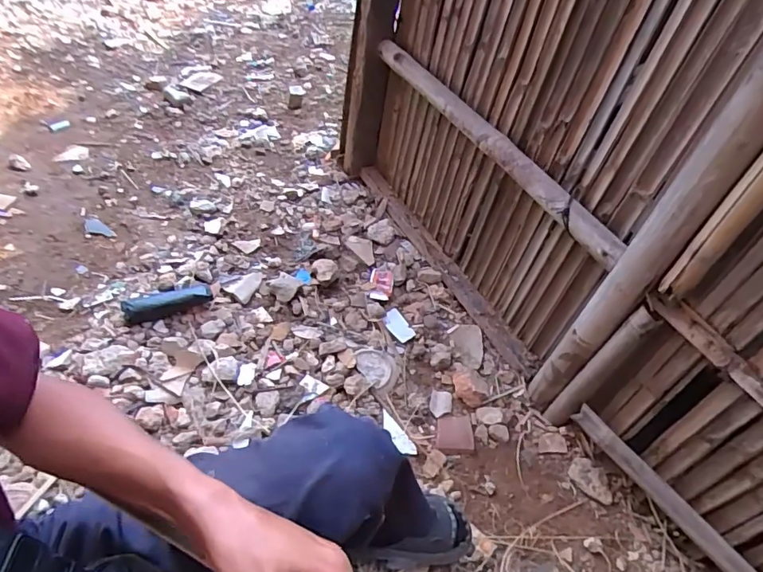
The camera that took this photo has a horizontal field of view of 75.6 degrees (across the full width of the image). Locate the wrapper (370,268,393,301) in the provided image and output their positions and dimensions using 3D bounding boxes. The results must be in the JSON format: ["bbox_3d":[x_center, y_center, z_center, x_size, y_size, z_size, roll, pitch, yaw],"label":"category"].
[{"bbox_3d":[-0.001,-0.004,1.405,0.061,0.014,0.119,7,48,-6],"label":"wrapper"}]

